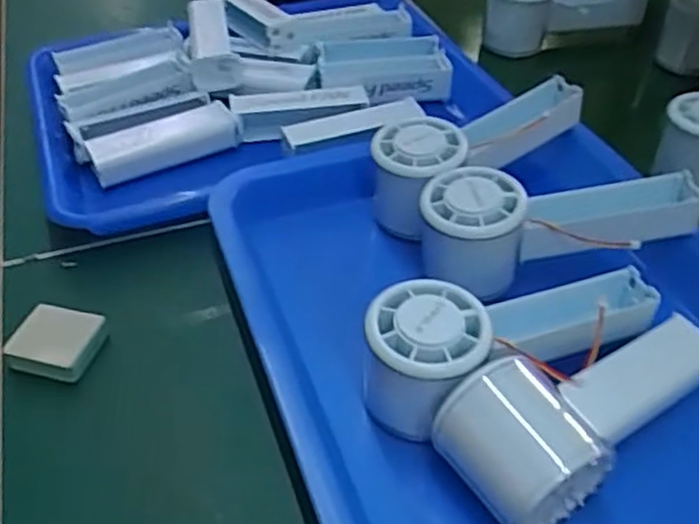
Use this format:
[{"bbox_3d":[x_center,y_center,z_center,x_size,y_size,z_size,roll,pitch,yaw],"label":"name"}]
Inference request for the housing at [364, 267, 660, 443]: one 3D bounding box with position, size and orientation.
[{"bbox_3d":[0.078,0.034,0.356,0.155,0.056,0.060,-16,46,-18],"label":"housing"}]

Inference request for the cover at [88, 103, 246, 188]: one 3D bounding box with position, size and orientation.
[{"bbox_3d":[-0.128,-0.084,0.502,0.103,0.021,0.032,-20,47,-22],"label":"cover"}]

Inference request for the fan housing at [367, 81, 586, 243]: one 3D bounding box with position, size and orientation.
[{"bbox_3d":[0.079,-0.078,0.464,0.163,0.045,0.064,-33,53,-31],"label":"fan housing"}]

